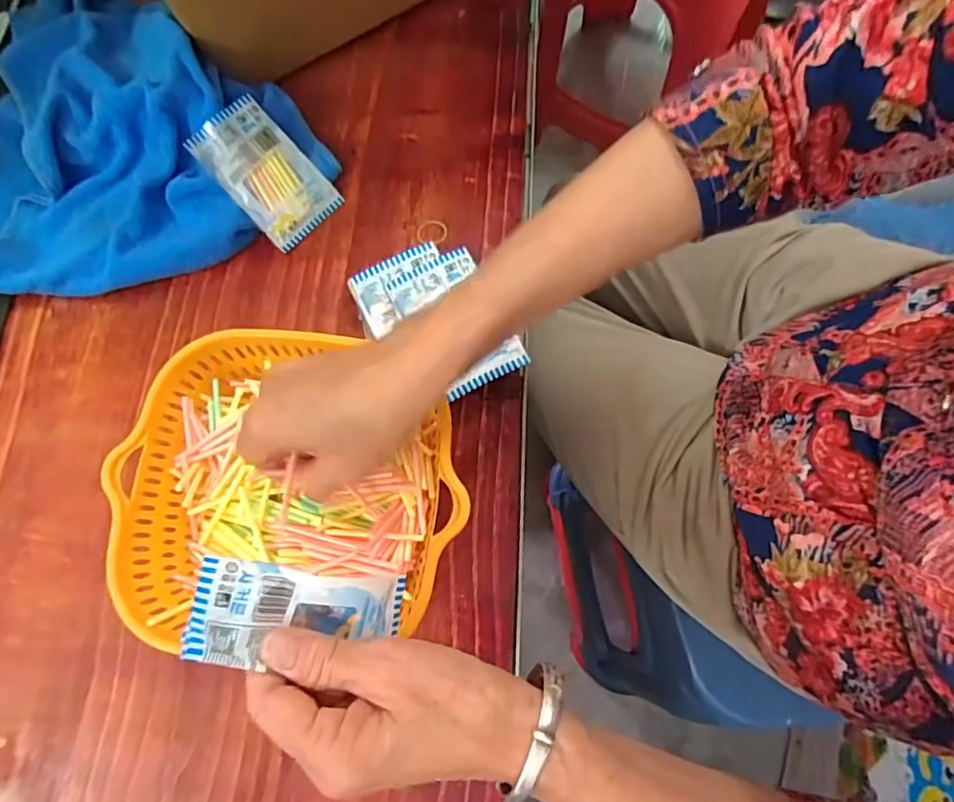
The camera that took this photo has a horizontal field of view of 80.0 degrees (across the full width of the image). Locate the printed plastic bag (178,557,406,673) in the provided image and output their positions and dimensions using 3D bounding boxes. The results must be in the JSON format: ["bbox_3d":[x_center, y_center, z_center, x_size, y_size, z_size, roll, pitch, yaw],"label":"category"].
[{"bbox_3d":[-0.078,0.095,0.261,0.097,0.017,0.041,8,74,-29],"label":"printed plastic bag"}]

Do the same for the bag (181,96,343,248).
[{"bbox_3d":[-0.169,-0.182,0.455,0.066,0.010,0.105,-45,108,-7],"label":"bag"}]

